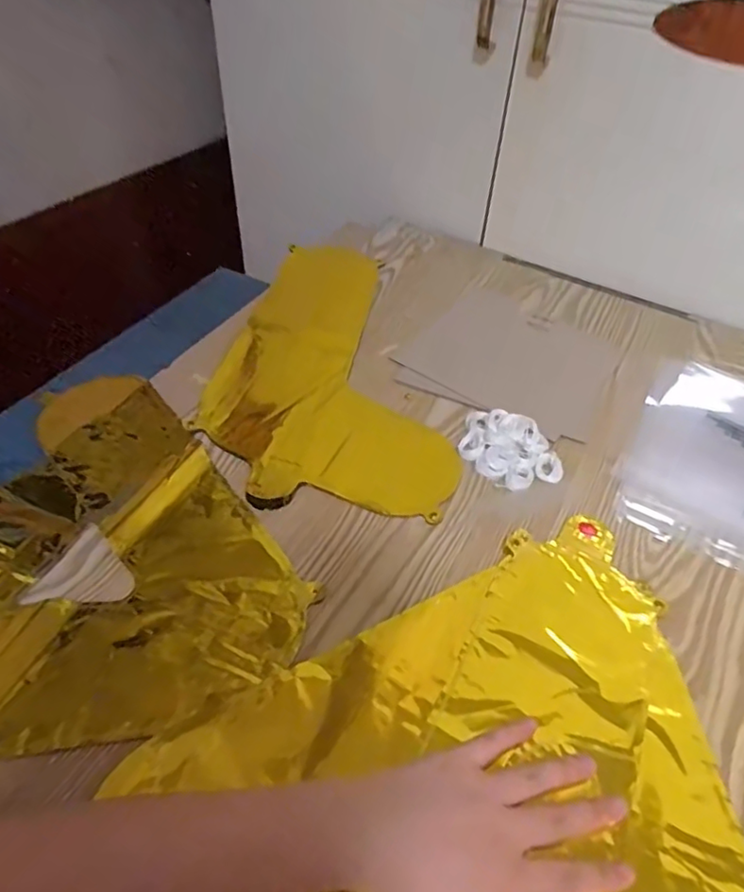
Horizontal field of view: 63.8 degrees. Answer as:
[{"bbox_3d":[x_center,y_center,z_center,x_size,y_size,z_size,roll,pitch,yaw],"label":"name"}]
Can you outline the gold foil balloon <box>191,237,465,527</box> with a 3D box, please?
[{"bbox_3d":[-0.065,-0.088,0.603,0.208,0.013,0.396,-7,47,-11],"label":"gold foil balloon"}]

